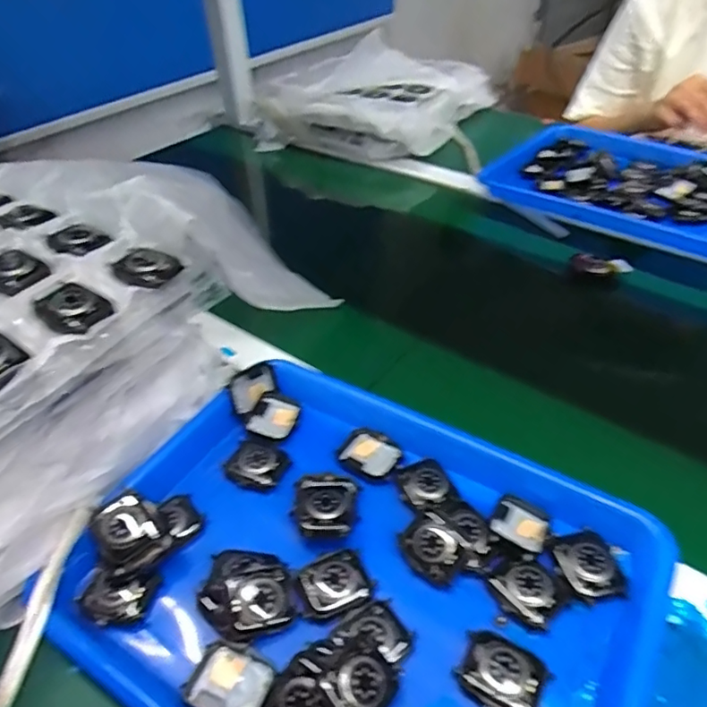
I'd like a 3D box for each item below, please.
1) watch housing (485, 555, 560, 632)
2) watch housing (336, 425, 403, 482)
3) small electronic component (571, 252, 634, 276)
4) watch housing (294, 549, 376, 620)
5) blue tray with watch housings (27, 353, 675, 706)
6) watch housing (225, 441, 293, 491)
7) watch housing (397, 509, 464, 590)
[{"bbox_3d":[0.105,0.142,0.339,0.032,0.008,0.037,-30,48,-26],"label":"watch housing"},{"bbox_3d":[0.013,0.077,0.430,0.045,0.010,0.037,28,51,30],"label":"watch housing"},{"bbox_3d":[0.271,-0.096,0.616,0.063,0.011,0.028,8,43,12],"label":"small electronic component"},{"bbox_3d":[-0.012,0.142,0.349,0.043,0.007,0.036,-18,44,-16],"label":"watch housing"},{"bbox_3d":[0.005,0.132,0.353,0.323,0.036,0.252,20,47,24],"label":"blue tray with watch housings"},{"bbox_3d":[-0.071,0.082,0.424,0.042,0.010,0.039,15,45,19],"label":"watch housing"},{"bbox_3d":[0.050,0.124,0.359,0.041,0.011,0.033,34,96,34],"label":"watch housing"}]

